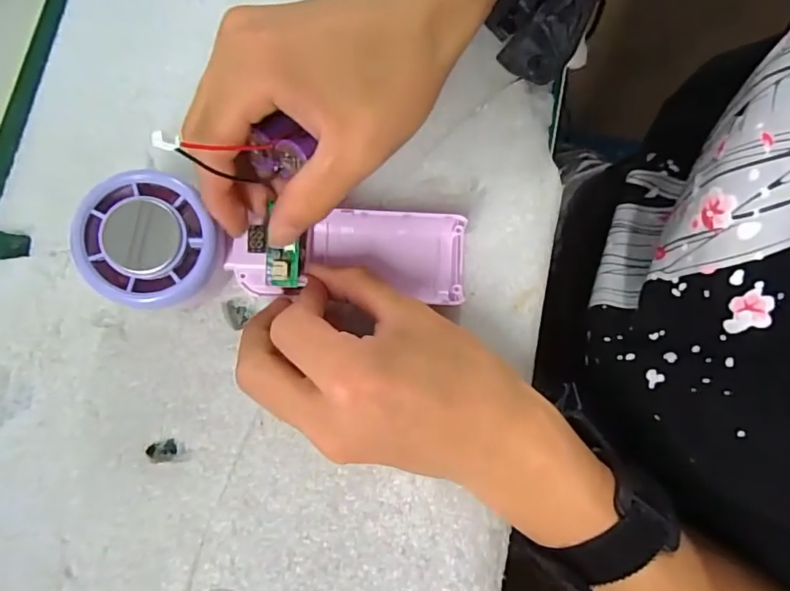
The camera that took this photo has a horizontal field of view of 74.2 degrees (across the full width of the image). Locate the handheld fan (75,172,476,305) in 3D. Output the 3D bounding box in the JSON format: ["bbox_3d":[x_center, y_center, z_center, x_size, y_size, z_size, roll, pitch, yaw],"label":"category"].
[{"bbox_3d":[-0.048,-0.021,0.236,0.164,0.027,0.050,1,79,-19],"label":"handheld fan"}]

